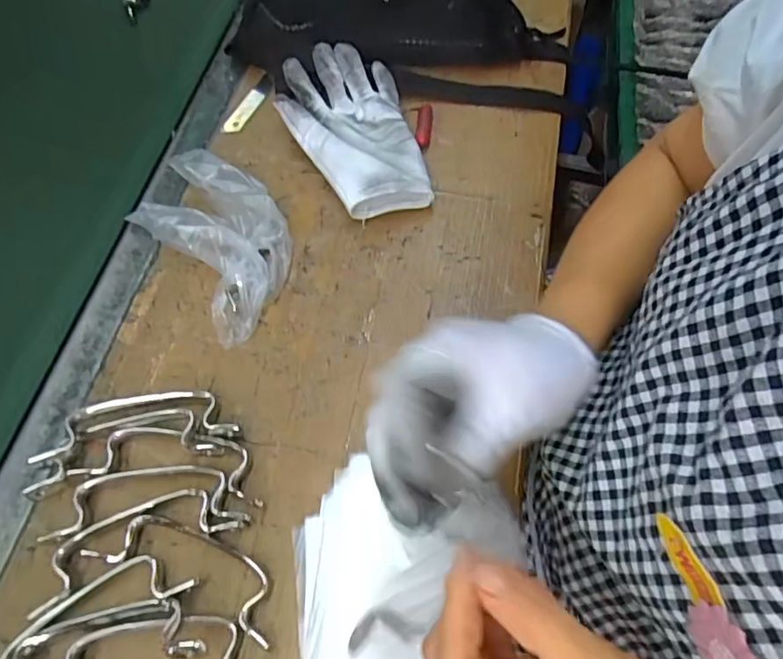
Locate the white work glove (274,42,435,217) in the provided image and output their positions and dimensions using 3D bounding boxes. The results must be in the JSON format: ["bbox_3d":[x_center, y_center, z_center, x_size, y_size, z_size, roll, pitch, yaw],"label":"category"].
[{"bbox_3d":[-0.037,-0.178,0.487,0.109,0.038,0.176,-15,64,-6],"label":"white work glove"}]

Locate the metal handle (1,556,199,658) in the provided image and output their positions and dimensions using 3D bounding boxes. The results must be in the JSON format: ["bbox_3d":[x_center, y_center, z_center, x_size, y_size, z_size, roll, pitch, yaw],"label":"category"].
[{"bbox_3d":[-0.182,0.174,0.323,0.125,0.013,0.043,-33,67,-14],"label":"metal handle"}]

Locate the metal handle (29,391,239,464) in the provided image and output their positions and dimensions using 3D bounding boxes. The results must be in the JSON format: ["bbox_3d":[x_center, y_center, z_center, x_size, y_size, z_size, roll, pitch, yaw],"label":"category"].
[{"bbox_3d":[-0.173,0.063,0.374,0.130,0.022,0.038,-10,63,-3],"label":"metal handle"}]

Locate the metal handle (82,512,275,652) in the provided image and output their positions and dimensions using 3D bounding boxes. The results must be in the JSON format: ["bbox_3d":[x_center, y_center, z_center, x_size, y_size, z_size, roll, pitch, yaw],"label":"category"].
[{"bbox_3d":[-0.124,0.146,0.333,0.128,0.009,0.039,21,66,12],"label":"metal handle"}]

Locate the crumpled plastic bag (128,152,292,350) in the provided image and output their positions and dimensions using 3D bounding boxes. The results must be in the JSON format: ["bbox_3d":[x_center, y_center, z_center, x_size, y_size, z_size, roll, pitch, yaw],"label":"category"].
[{"bbox_3d":[-0.142,-0.083,0.446,0.099,0.031,0.177,-37,68,-16],"label":"crumpled plastic bag"}]

